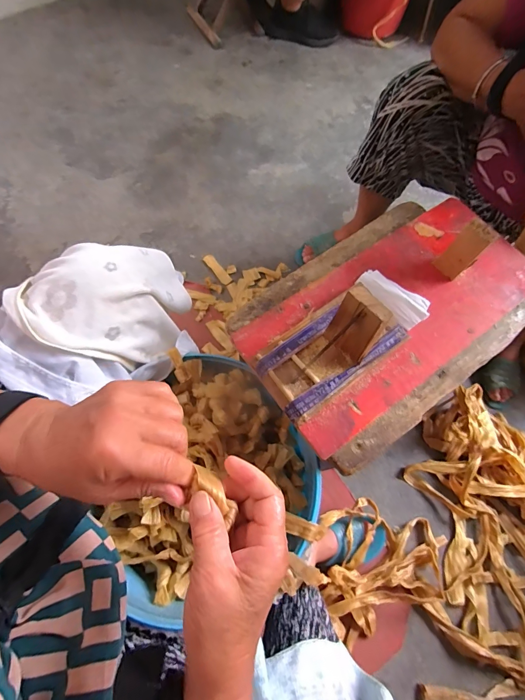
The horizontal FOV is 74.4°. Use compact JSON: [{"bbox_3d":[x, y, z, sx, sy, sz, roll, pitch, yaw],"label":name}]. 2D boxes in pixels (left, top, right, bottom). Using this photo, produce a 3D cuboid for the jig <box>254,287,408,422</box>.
[{"bbox_3d":[0.074,-0.015,0.342,0.159,0.078,0.084,-35,74,-13],"label":"jig"}]

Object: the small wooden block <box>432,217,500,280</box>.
[{"bbox_3d":[0.232,-0.115,0.401,0.016,0.073,0.035,-40,75,-14],"label":"small wooden block"}]

